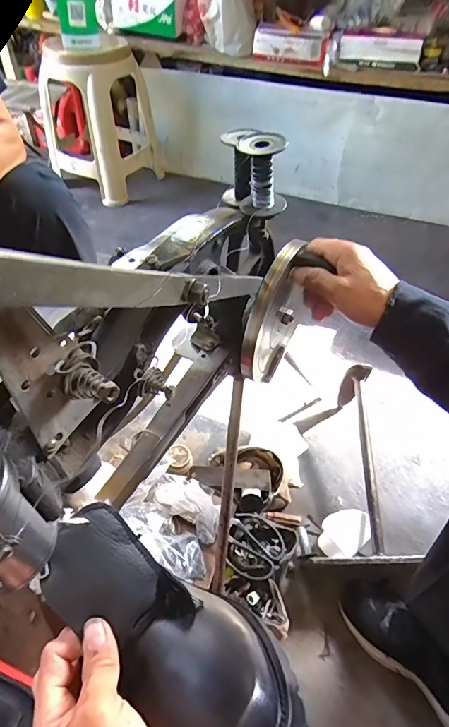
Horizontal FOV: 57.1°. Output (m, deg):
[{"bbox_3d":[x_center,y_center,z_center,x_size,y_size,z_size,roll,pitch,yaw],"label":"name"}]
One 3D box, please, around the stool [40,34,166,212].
[{"bbox_3d":[-0.405,-0.812,1.381,0.270,0.447,0.353,19,51,14],"label":"stool"}]

